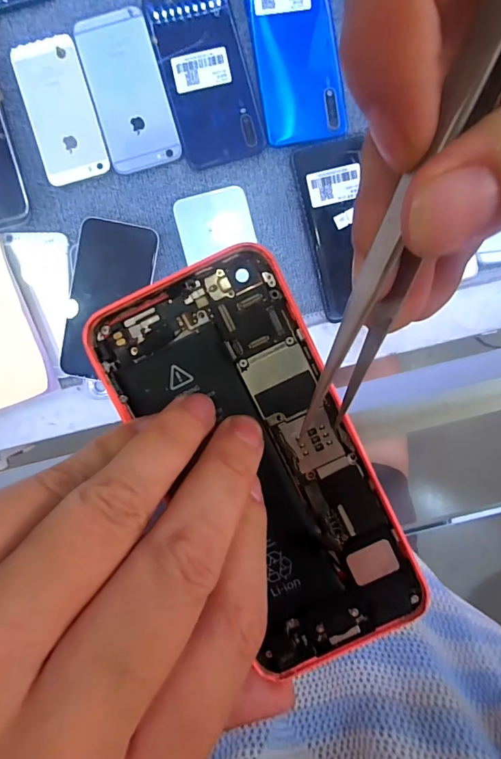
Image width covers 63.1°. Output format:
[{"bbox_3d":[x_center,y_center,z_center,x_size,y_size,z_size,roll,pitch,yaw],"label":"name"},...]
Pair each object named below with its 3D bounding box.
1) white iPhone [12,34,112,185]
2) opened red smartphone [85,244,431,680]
[{"bbox_3d":[-0.173,-0.244,0.373,0.059,0.009,0.122,-14,95,0],"label":"white iPhone"},{"bbox_3d":[0.006,0.025,0.123,0.058,0.006,0.125,-28,95,2],"label":"opened red smartphone"}]

